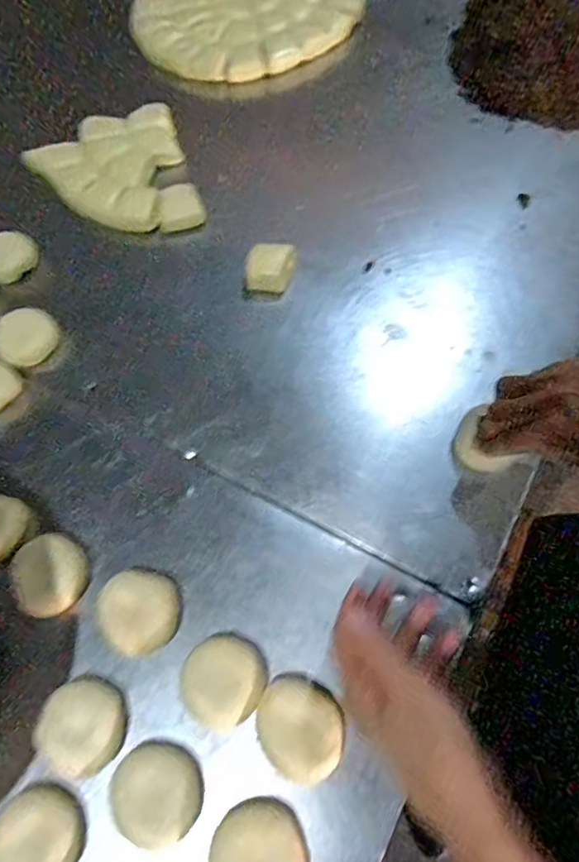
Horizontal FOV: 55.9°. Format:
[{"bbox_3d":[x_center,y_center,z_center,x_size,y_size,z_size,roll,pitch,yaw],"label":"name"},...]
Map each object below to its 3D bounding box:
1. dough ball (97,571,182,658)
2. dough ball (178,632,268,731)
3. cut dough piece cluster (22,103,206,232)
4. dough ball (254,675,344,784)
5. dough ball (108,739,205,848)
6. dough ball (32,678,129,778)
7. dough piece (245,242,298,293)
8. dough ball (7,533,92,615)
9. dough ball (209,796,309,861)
[{"bbox_3d":[-0.116,0.140,0.427,0.058,0.026,0.059,-1,68,1],"label":"dough ball"},{"bbox_3d":[-0.048,0.182,0.400,0.056,0.021,0.059,-1,68,1],"label":"dough ball"},{"bbox_3d":[-0.201,-0.291,0.620,0.166,0.016,0.209,-18,68,-6],"label":"cut dough piece cluster"},{"bbox_3d":[0.007,0.212,0.391,0.058,0.017,0.065,-42,72,-14],"label":"dough ball"},{"bbox_3d":[-0.091,0.248,0.374,0.062,0.025,0.057,-1,68,1],"label":"dough ball"},{"bbox_3d":[-0.149,0.213,0.395,0.058,0.022,0.052,31,72,13],"label":"dough ball"},{"bbox_3d":[-0.019,-0.169,0.562,0.048,0.020,0.051,9,68,5],"label":"dough piece"},{"bbox_3d":[-0.194,0.116,0.443,0.053,0.024,0.061,-22,69,-7],"label":"dough ball"},{"bbox_3d":[-0.019,0.285,0.364,0.060,0.016,0.064,-1,68,1],"label":"dough ball"}]

